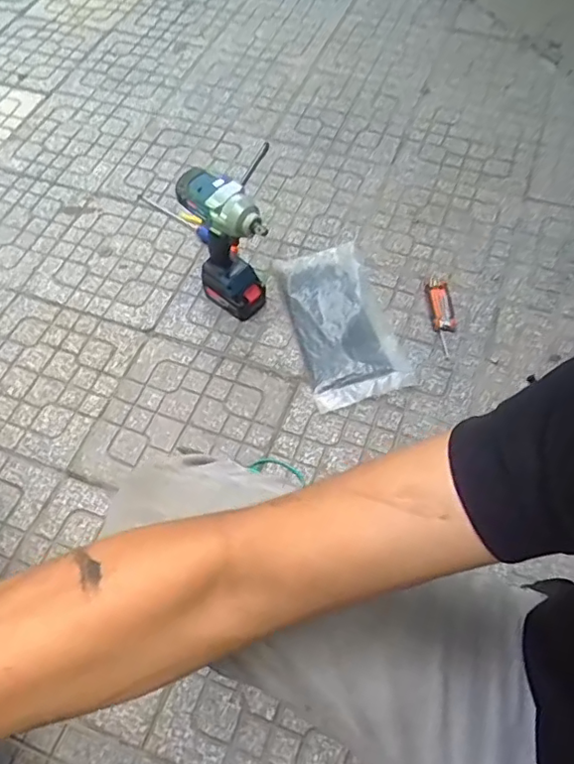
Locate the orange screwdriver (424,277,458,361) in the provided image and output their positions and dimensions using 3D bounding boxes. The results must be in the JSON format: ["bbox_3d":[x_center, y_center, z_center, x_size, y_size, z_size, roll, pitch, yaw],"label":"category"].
[{"bbox_3d":[0.287,-0.119,1.077,0.042,0.026,0.158,-4,58,-2],"label":"orange screwdriver"}]

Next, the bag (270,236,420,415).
[{"bbox_3d":[0.093,-0.116,1.087,0.175,0.036,0.341,-16,59,-9],"label":"bag"}]

